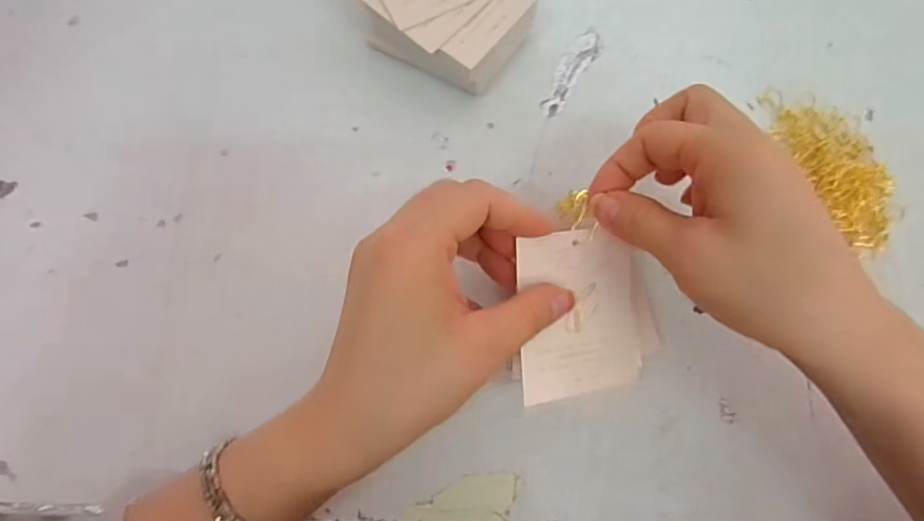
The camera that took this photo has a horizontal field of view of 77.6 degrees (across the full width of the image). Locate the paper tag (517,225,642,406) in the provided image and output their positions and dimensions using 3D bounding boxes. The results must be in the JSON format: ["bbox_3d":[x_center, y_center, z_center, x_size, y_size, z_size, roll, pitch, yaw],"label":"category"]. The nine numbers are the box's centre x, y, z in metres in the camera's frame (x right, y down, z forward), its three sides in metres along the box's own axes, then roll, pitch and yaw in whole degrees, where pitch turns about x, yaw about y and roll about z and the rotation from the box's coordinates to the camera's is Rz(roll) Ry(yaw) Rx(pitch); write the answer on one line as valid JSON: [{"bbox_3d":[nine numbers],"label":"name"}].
[{"bbox_3d":[0.058,0.025,0.274,0.067,0.004,0.078,-6,99,-21],"label":"paper tag"}]

